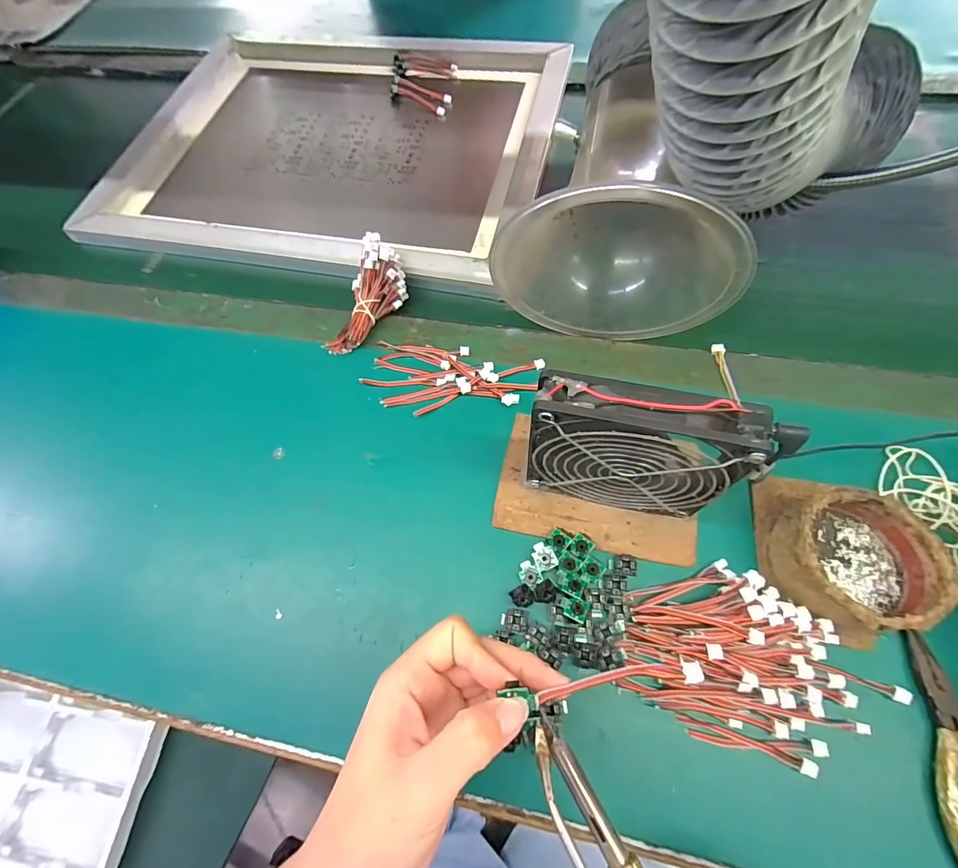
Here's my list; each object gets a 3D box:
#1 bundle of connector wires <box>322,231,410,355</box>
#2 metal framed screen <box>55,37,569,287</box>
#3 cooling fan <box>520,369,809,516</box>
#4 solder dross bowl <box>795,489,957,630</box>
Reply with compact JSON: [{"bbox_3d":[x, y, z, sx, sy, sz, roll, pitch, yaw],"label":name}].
[{"bbox_3d":[-0.101,-0.126,0.410,0.044,0.032,0.117,19,84,13],"label":"bundle of connector wires"},{"bbox_3d":[-0.176,-0.369,0.544,0.508,0.036,0.390,8,66,8],"label":"metal framed screen"},{"bbox_3d":[0.094,0.017,0.274,0.123,0.127,0.028,12,66,10],"label":"cooling fan"},{"bbox_3d":[0.238,0.080,0.277,0.080,0.038,0.079,-2,65,4],"label":"solder dross bowl"}]

